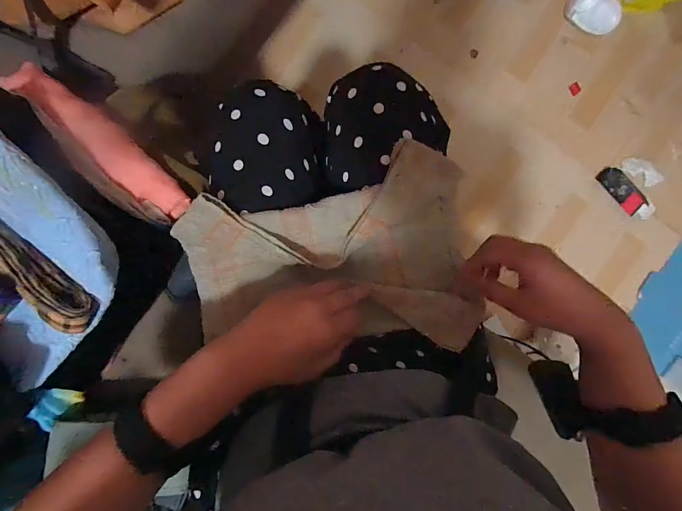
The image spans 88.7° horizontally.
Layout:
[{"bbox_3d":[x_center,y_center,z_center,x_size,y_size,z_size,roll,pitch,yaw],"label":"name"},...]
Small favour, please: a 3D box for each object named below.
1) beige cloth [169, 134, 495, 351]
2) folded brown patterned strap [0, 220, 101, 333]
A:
[{"bbox_3d":[-0.012,-0.011,0.356,0.283,0.054,0.186,2,91,-8],"label":"beige cloth"},{"bbox_3d":[-0.311,0.002,0.324,0.177,0.033,0.054,43,89,-5],"label":"folded brown patterned strap"}]

